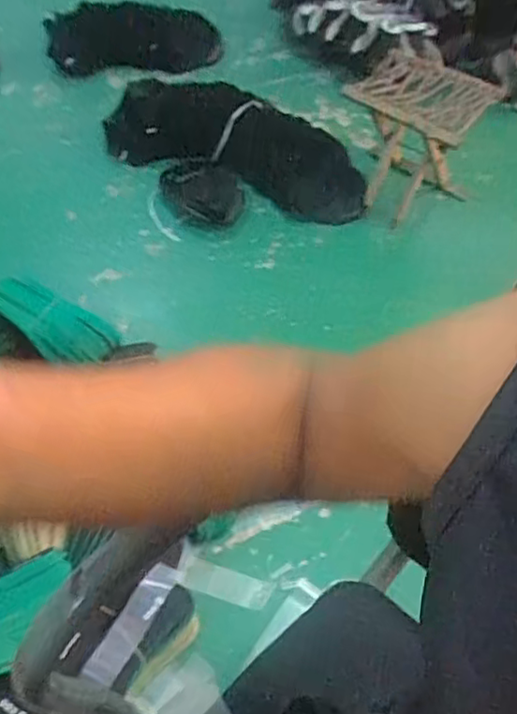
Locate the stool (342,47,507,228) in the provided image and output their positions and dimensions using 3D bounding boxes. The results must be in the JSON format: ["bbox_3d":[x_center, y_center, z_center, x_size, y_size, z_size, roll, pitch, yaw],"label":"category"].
[{"bbox_3d":[0.375,-0.523,1.534,0.264,0.337,0.263,33,56,19],"label":"stool"}]

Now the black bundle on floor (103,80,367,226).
[{"bbox_3d":[-0.040,-0.527,1.557,0.612,0.187,0.230,19,52,9],"label":"black bundle on floor"}]

